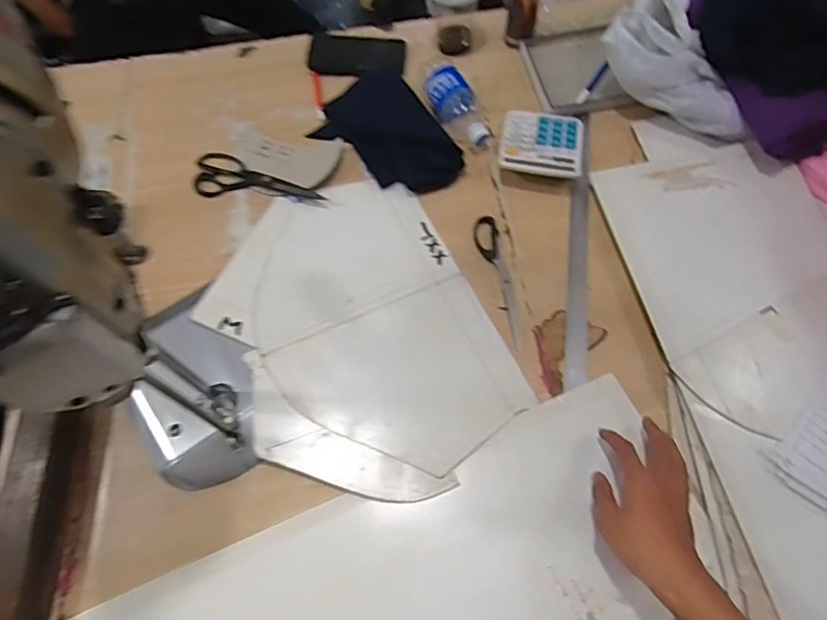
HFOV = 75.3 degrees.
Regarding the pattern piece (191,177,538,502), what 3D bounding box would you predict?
[{"bbox_3d":[-0.076,0.022,0.706,0.320,0.010,0.439,-23,65,-12],"label":"pattern piece"}]

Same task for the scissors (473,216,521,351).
[{"bbox_3d":[0.113,-0.041,0.735,0.035,0.007,0.204,-8,64,0],"label":"scissors"}]

